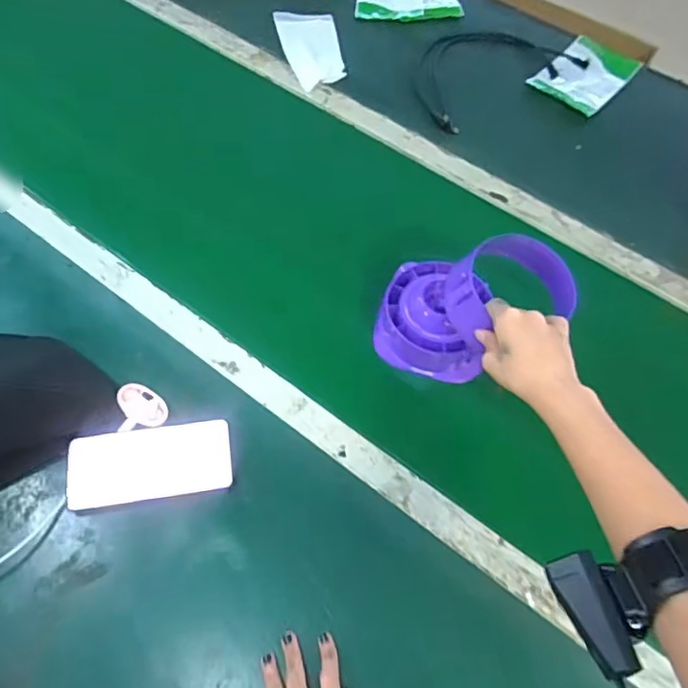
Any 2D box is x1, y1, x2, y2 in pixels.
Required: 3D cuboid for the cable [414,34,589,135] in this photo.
[{"bbox_3d":[0.231,-0.461,0.928,0.308,0.012,0.181,-29,66,-20],"label":"cable"}]

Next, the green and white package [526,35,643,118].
[{"bbox_3d":[0.403,-0.446,0.933,0.121,0.018,0.184,40,65,18],"label":"green and white package"}]

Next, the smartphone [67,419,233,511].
[{"bbox_3d":[-0.195,0.121,0.569,0.155,0.009,0.070,-6,77,-11],"label":"smartphone"}]

